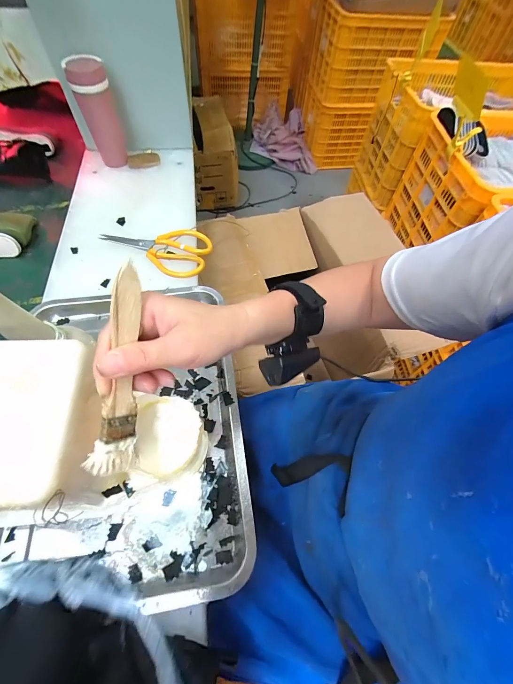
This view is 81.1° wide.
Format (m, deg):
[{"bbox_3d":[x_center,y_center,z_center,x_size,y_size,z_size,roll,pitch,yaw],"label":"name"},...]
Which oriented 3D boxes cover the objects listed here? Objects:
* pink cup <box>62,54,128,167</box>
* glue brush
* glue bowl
[{"bbox_3d":[-0.303,-0.436,0.586,0.063,0.170,0.057,-21,64,-16],"label":"pink cup"},{"bbox_3d":[-0.088,0.021,0.200,0.028,0.009,0.138,7,97,-41],"label":"glue brush"},{"bbox_3d":[-0.095,0.115,0.348,0.073,0.059,0.081,-3,61,-6],"label":"glue bowl"}]

